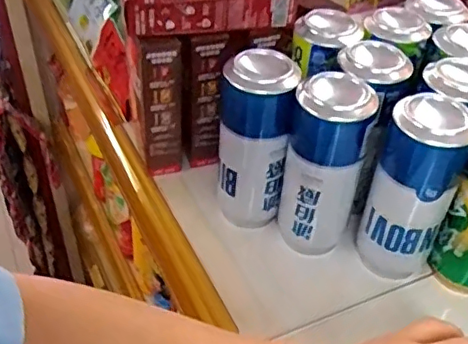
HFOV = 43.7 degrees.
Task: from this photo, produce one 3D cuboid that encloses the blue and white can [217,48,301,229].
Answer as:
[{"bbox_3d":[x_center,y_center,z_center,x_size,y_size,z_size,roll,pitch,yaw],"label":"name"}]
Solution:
[{"bbox_3d":[0.017,-0.022,0.532,0.066,0.168,0.055,7,42,4],"label":"blue and white can"}]

